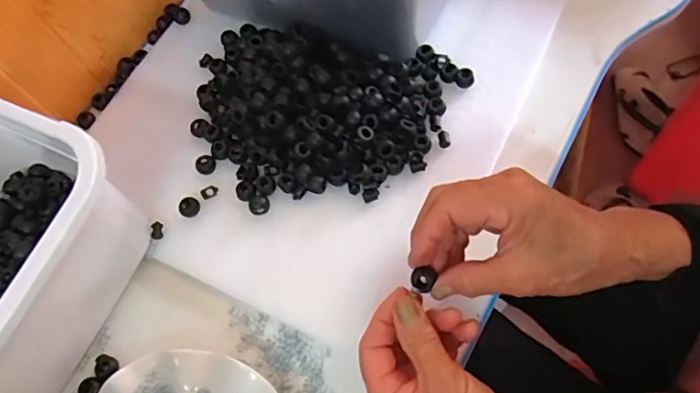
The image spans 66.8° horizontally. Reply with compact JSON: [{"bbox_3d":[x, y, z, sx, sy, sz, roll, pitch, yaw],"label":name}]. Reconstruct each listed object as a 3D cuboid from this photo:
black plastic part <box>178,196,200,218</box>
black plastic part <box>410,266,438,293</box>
[{"bbox_3d":[-0.141,0.009,0.466,0.017,0.006,0.019,-23,63,-2],"label":"black plastic part"},{"bbox_3d":[0.050,0.055,0.358,0.016,0.007,0.016,-1,67,2],"label":"black plastic part"}]

